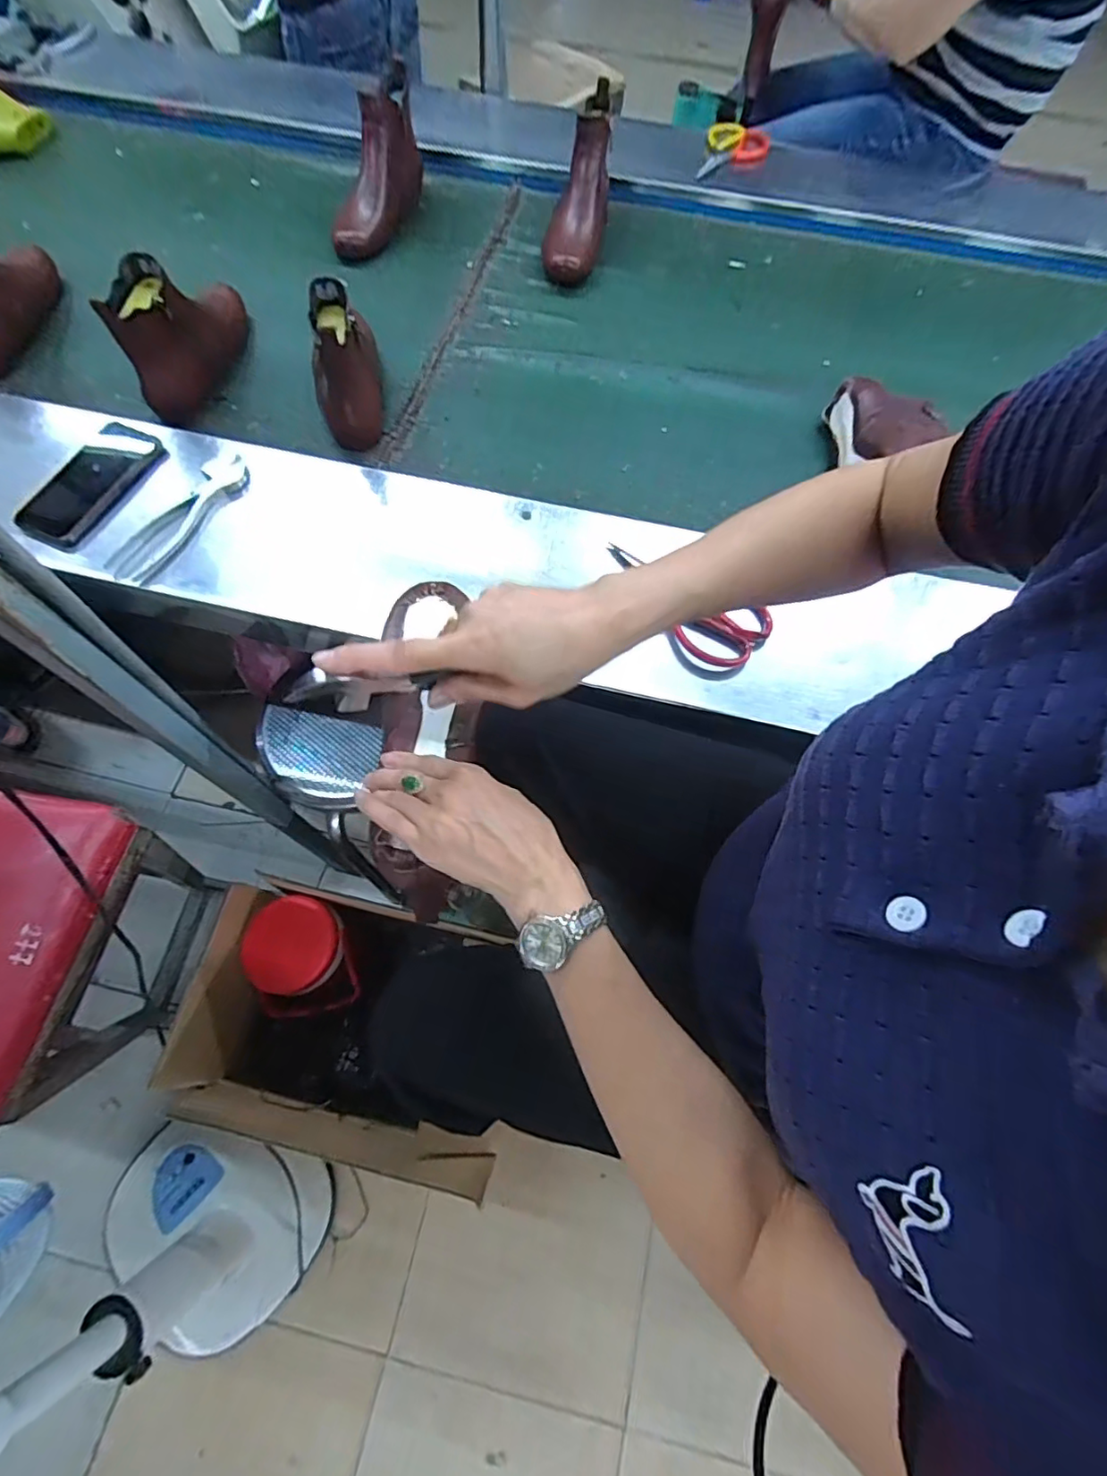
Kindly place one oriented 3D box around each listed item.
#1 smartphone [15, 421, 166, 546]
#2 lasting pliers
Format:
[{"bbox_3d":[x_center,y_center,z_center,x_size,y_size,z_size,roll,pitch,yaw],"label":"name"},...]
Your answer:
[{"bbox_3d":[-0.543,-0.299,0.676,0.094,0.016,0.167,29,68,11],"label":"smartphone"},{"bbox_3d":[-0.420,-0.249,0.650,0.061,0.014,0.189,25,67,9],"label":"lasting pliers"}]

